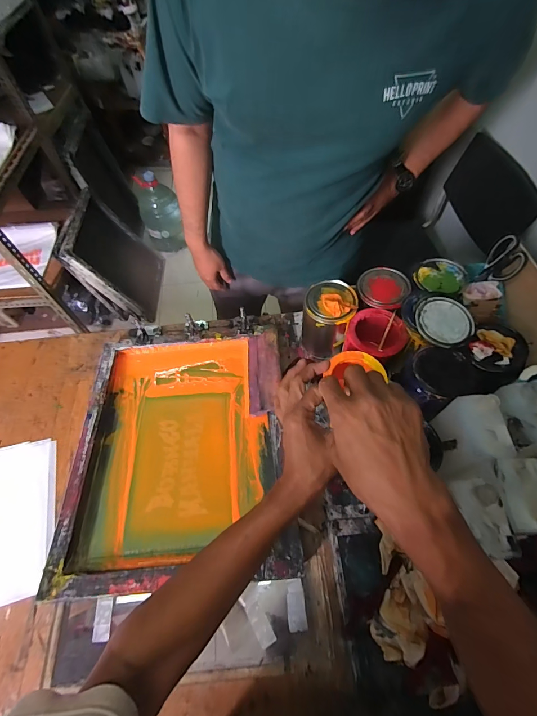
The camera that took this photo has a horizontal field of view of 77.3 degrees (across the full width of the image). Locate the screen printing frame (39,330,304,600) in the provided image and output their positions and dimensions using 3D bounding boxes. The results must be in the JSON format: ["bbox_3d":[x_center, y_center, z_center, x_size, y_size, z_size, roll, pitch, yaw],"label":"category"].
[{"bbox_3d":[-0.164,0.158,0.654,0.388,0.071,0.471,-5,60,0],"label":"screen printing frame"}]

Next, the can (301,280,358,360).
[{"bbox_3d":[0.128,-0.081,0.737,0.100,0.154,0.101,-1,60,2],"label":"can"}]

